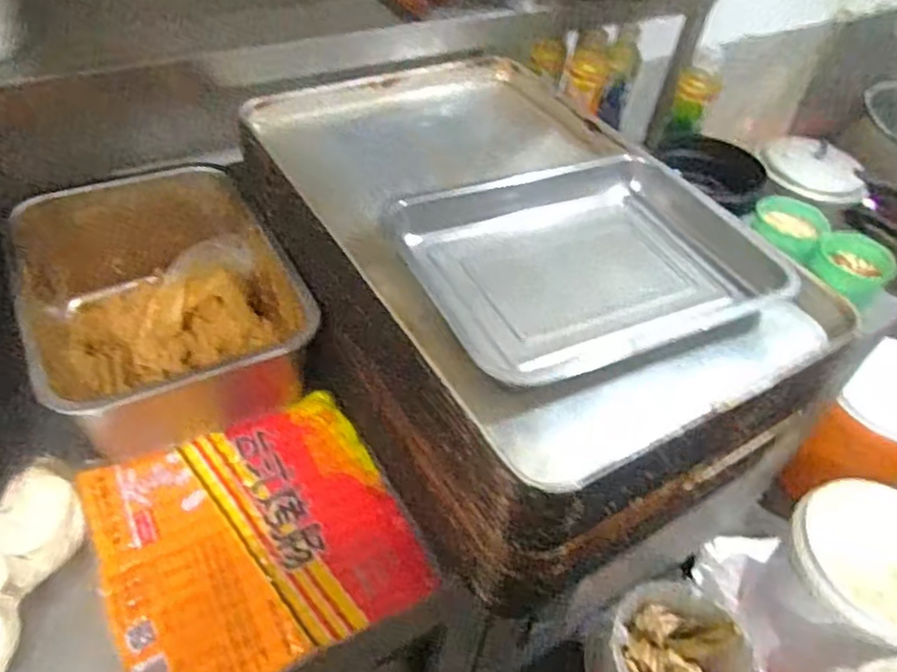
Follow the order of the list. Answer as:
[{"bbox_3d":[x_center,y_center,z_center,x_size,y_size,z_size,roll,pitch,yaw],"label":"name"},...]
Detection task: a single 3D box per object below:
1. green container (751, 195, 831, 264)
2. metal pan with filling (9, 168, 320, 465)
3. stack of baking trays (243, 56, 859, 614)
[{"bbox_3d":[0.516,-0.169,1.024,0.111,0.047,0.097,34,51,24],"label":"green container"},{"bbox_3d":[-0.323,-0.024,0.768,0.255,0.138,0.366,-22,52,-25],"label":"metal pan with filling"},{"bbox_3d":[0.059,-0.078,0.778,0.432,0.191,0.628,-20,51,-24],"label":"stack of baking trays"}]

